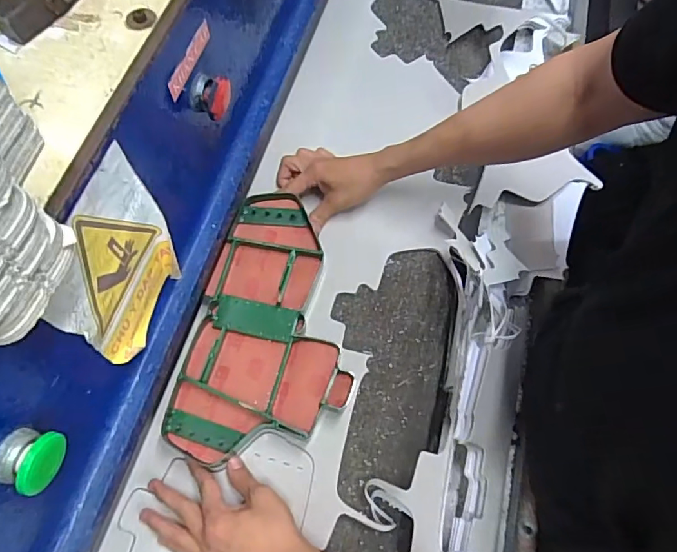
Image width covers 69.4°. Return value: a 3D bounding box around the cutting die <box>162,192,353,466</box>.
[{"bbox_3d":[-0.069,0.050,0.568,0.174,0.028,0.312,11,66,3],"label":"cutting die"}]

